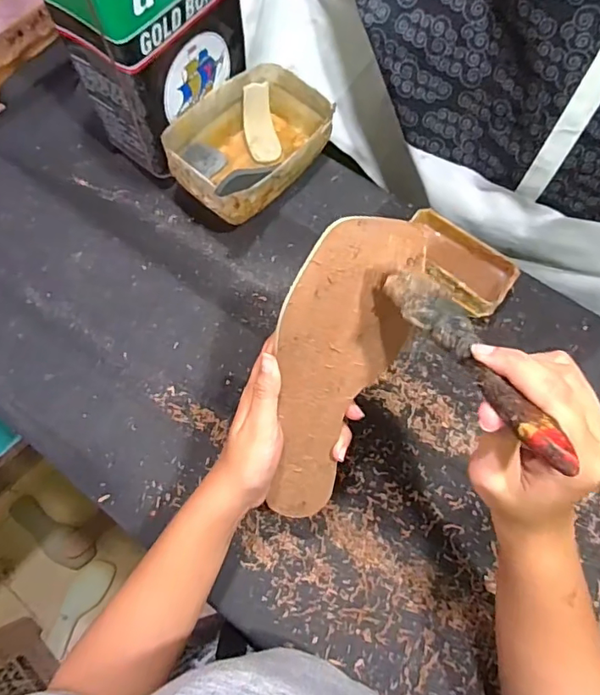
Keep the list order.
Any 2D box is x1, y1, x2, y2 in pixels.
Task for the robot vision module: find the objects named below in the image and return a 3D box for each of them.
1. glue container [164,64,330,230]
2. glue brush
[{"bbox_3d":[-0.054,-0.229,0.580,0.127,0.075,0.185,39,70,13],"label":"glue container"},{"bbox_3d":[0.086,0.003,0.259,0.033,0.014,0.139,-16,44,-10],"label":"glue brush"}]

